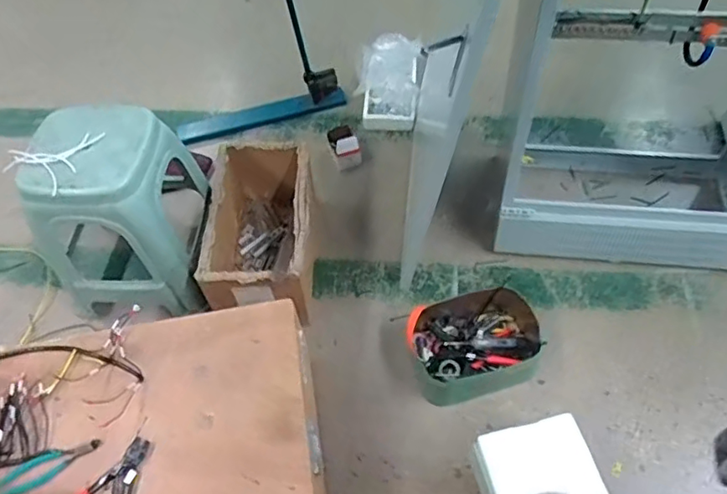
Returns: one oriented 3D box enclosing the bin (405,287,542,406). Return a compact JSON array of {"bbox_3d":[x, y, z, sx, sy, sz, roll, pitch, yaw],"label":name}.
[{"bbox_3d":[0.283,0.232,1.439,0.321,0.112,0.239,-16,55,-8],"label":"bin"}]

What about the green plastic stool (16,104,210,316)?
[{"bbox_3d":[-0.600,-0.091,1.462,0.326,0.447,0.351,0,54,3],"label":"green plastic stool"}]

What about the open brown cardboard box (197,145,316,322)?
[{"bbox_3d":[-0.267,-0.036,1.552,0.273,0.254,0.476,-4,54,1],"label":"open brown cardboard box"}]

